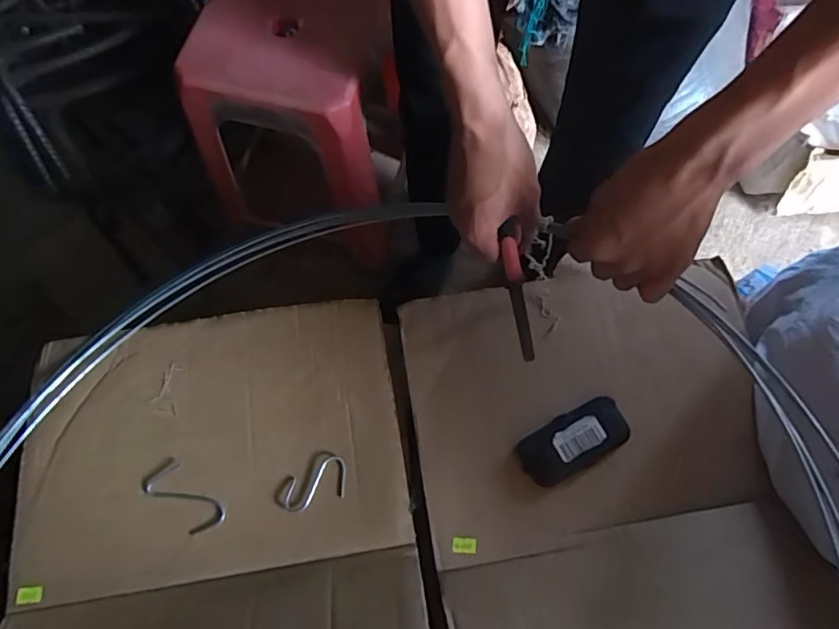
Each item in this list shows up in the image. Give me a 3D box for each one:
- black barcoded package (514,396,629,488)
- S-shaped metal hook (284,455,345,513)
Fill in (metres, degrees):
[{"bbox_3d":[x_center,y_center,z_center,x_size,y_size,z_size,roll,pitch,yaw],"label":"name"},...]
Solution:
[{"bbox_3d":[0.152,0.122,0.517,0.108,0.032,0.053,-32,74,-10],"label":"black barcoded package"},{"bbox_3d":[-0.101,0.163,0.510,0.062,0.004,0.040,-17,72,-6],"label":"S-shaped metal hook"}]

